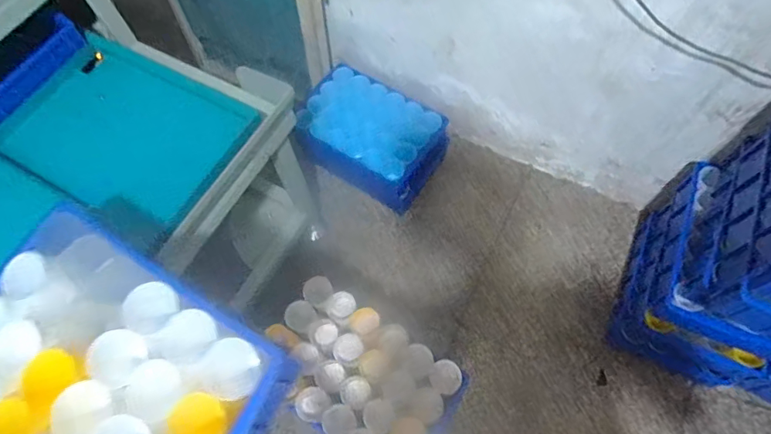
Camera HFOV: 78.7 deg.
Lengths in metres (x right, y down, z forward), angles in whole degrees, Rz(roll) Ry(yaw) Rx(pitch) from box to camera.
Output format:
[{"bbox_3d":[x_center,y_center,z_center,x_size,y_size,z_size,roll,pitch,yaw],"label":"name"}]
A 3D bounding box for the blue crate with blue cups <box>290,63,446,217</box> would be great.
[{"bbox_3d":[-0.040,-0.236,1.416,0.418,0.185,0.261,29,69,15],"label":"blue crate with blue cups"}]

